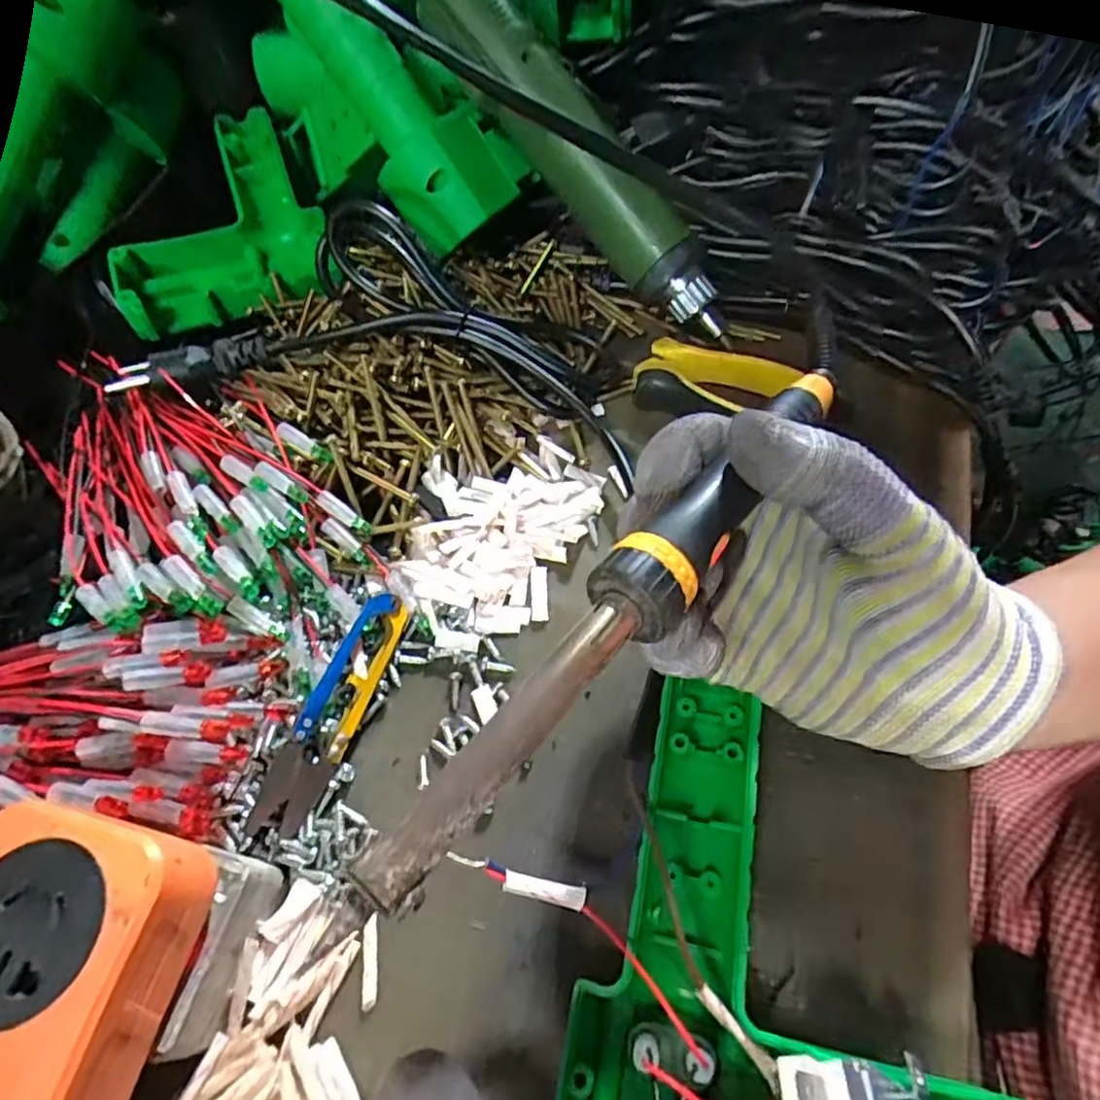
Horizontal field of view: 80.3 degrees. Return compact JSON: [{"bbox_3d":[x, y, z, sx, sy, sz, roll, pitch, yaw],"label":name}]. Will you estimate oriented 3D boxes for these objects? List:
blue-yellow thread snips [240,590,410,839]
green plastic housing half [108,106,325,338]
[{"bbox_3d":[-0.083,0.060,0.251,0.019,0.015,0.098,14,59,12],"label":"blue-yellow thread snips"},{"bbox_3d":[-0.194,-0.194,0.384,0.114,0.041,0.141,-17,58,-7],"label":"green plastic housing half"}]

